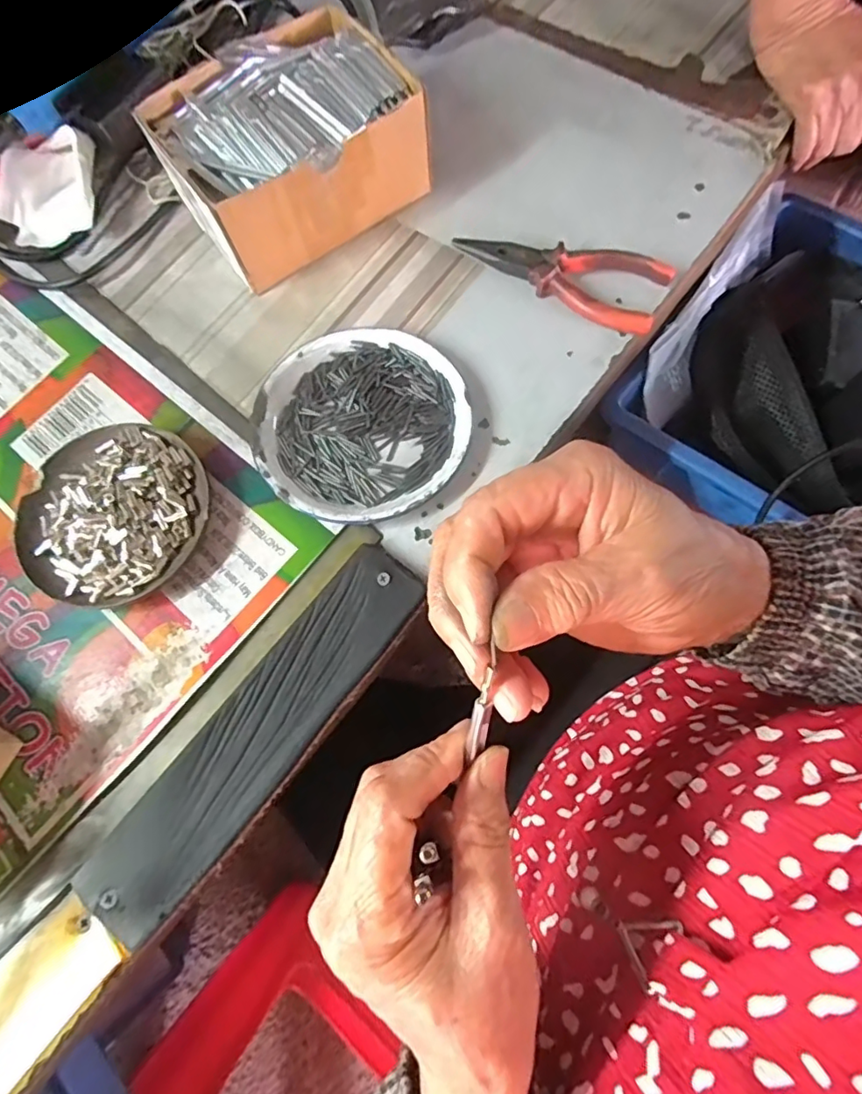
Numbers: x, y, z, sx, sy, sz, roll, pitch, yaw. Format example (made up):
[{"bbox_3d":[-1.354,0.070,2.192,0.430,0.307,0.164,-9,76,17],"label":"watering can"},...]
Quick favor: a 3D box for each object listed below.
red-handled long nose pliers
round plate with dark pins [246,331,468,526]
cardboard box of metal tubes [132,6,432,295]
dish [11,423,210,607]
[{"bbox_3d":[0.090,-0.193,0.378,0.144,0.017,0.054,30,77,11],"label":"red-handled long nose pliers"},{"bbox_3d":[-0.043,-0.079,0.349,0.131,0.016,0.131,-1,73,2],"label":"round plate with dark pins"},{"bbox_3d":[-0.100,-0.279,0.388,0.163,0.068,0.127,-35,75,-8],"label":"cardboard box of metal tubes"},{"bbox_3d":[-0.192,-0.023,0.334,0.109,0.027,0.111,-1,73,2],"label":"dish"}]

